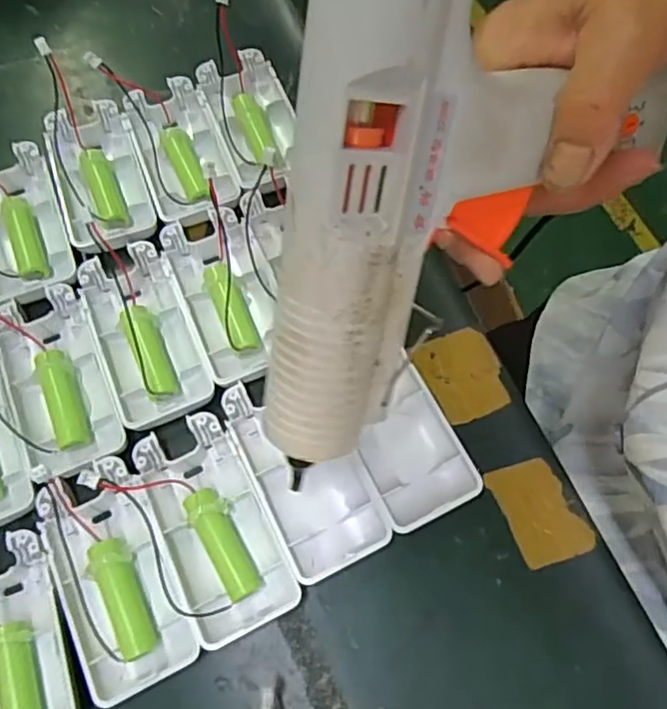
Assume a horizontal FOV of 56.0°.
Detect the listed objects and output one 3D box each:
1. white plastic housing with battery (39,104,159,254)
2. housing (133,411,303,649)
[{"bbox_3d":[-0.127,-0.096,0.340,0.044,0.014,0.090,-19,70,-6],"label":"white plastic housing with battery"},{"bbox_3d":[-0.052,0.074,0.275,0.044,0.012,0.092,-26,71,-9],"label":"housing"}]

